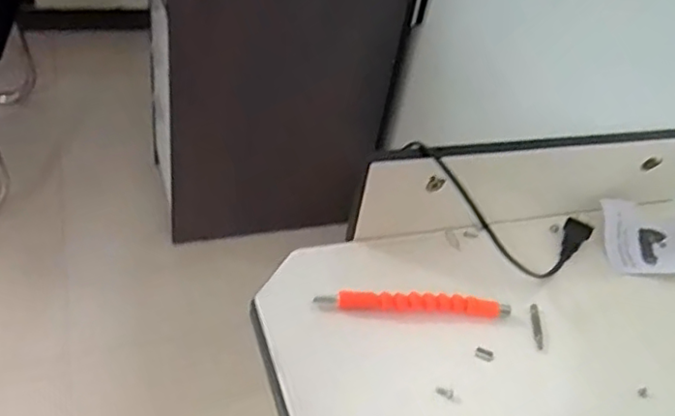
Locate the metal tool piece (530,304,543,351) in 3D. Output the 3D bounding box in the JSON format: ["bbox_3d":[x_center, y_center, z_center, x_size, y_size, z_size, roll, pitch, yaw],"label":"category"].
[{"bbox_3d":[0.172,0.103,0.552,0.008,0.004,0.048,8,40,2],"label":"metal tool piece"}]

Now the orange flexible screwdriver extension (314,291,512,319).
[{"bbox_3d":[0.067,0.083,0.549,0.166,0.014,0.018,3,40,-4],"label":"orange flexible screwdriver extension"}]

